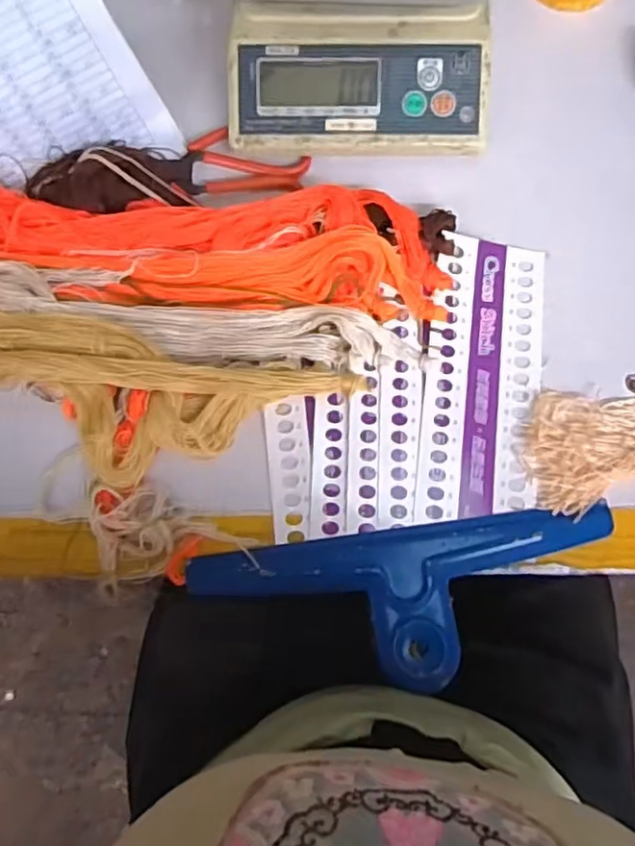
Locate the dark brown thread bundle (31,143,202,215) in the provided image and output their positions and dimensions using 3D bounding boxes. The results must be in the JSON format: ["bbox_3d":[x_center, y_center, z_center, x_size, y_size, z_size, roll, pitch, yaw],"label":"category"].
[{"bbox_3d":[-0.156,-0.186,0.495,0.129,0.031,0.049,-10,76,-3],"label":"dark brown thread bundle"}]

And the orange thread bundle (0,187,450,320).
[{"bbox_3d":[-0.150,-0.142,0.472,0.489,0.025,0.095,4,75,0],"label":"orange thread bundle"}]

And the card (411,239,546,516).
[{"bbox_3d":[0.124,-0.035,0.473,0.085,0.006,0.214,8,76,-2],"label":"card"}]

